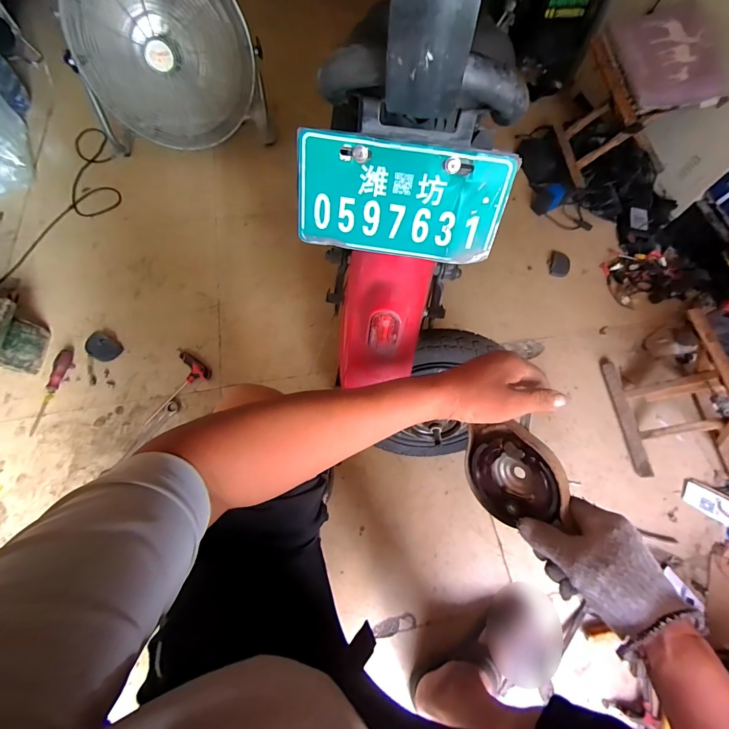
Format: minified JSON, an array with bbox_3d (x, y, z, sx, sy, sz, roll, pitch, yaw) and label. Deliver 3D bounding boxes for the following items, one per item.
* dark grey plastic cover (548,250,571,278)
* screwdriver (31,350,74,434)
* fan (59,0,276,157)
[{"bbox_3d":[0.623,-0.320,1.156,0.068,0.013,0.093,22,66,7],"label":"dark grey plastic cover"},{"bbox_3d":[-0.768,0.058,0.890,0.035,0.024,0.216,3,65,-2],"label":"screwdriver"},{"bbox_3d":[-0.613,-0.949,1.154,0.559,0.488,0.226,5,65,-1],"label":"fan"}]

